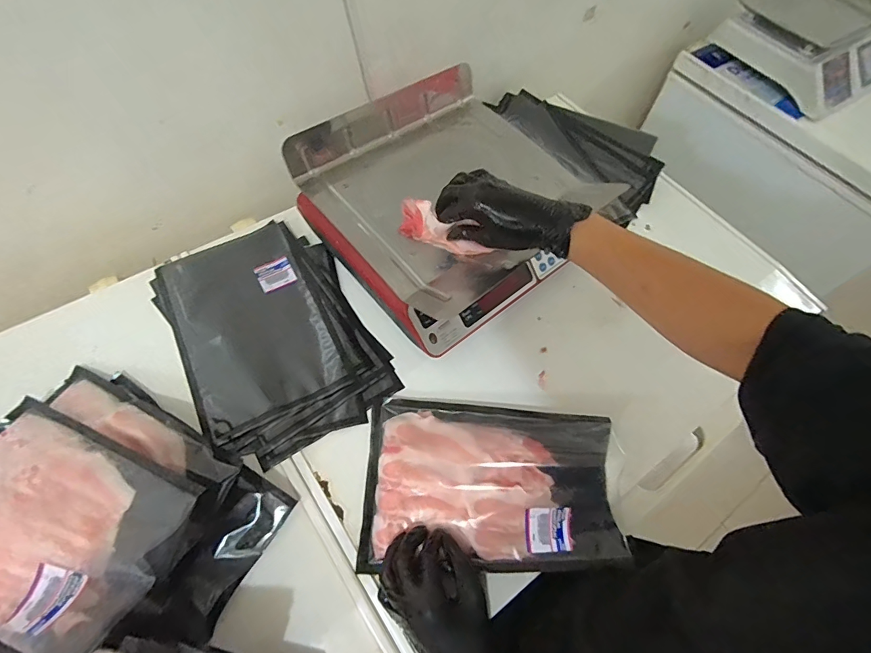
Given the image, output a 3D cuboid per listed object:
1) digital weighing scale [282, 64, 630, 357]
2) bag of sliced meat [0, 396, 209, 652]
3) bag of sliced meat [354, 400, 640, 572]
[{"bbox_3d":[0.024,-0.187,0.656,0.354,0.150,0.336,-36,68,-21],"label":"digital weighing scale"},{"bbox_3d":[-0.387,0.194,0.421,0.295,0.050,0.184,16,64,17],"label":"bag of sliced meat"},{"bbox_3d":[0.064,0.179,0.521,0.285,0.024,0.188,2,60,-2],"label":"bag of sliced meat"}]

